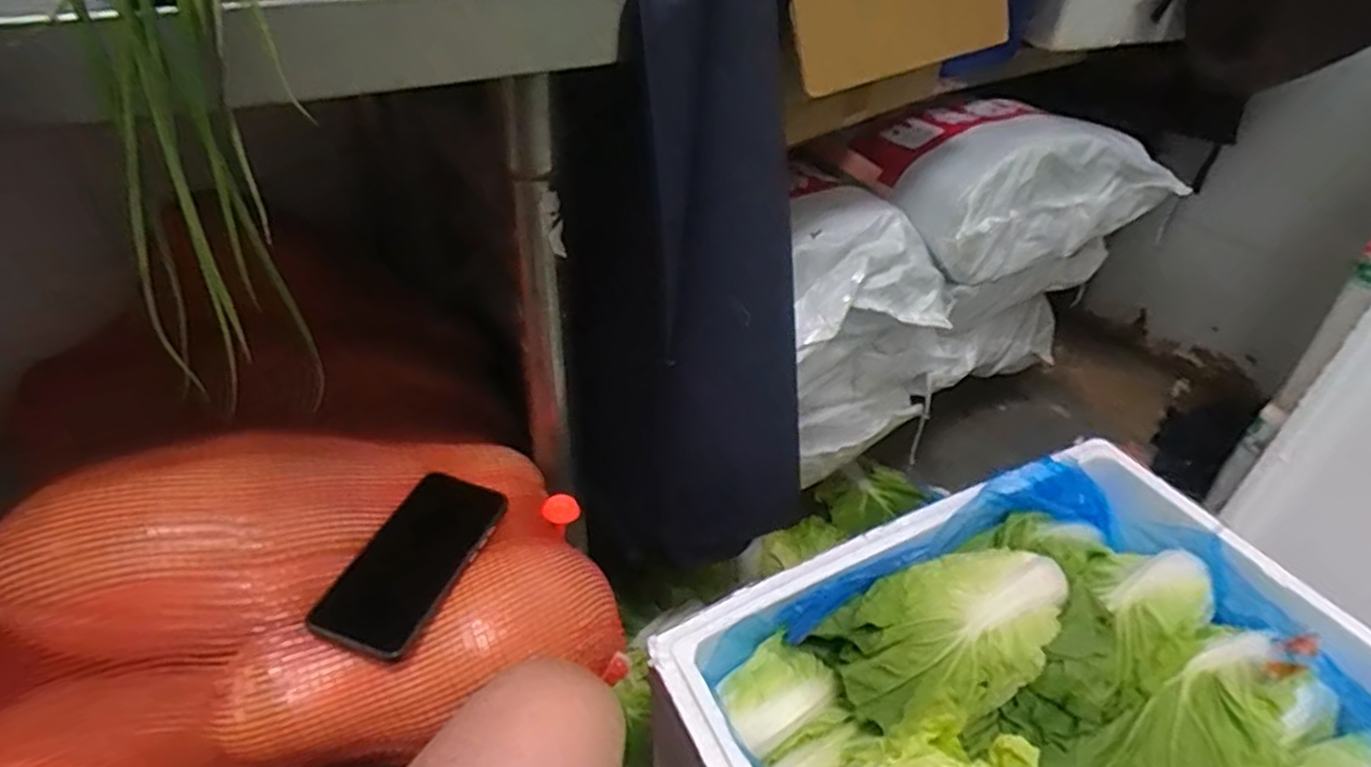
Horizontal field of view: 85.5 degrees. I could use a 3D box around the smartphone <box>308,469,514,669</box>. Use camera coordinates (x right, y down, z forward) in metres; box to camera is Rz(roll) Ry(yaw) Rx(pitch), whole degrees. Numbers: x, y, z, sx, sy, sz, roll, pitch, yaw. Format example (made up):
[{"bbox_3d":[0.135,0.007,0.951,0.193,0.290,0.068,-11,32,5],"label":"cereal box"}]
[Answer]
[{"bbox_3d":[-0.211,0.135,0.579,0.078,0.013,0.156,20,44,8],"label":"smartphone"}]

